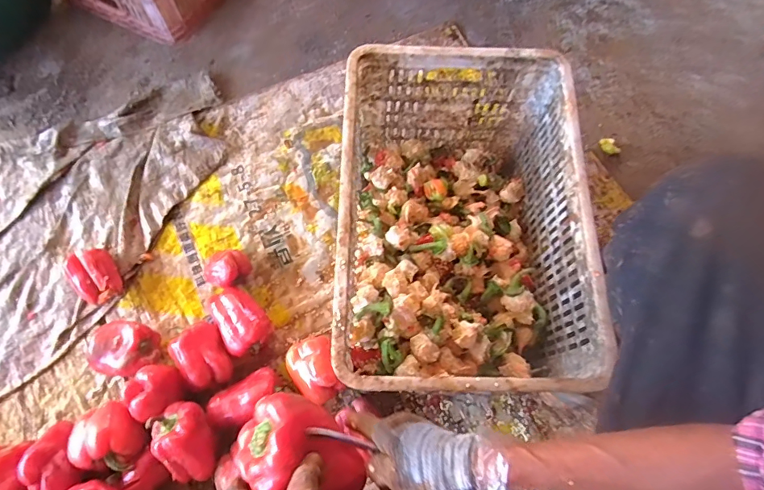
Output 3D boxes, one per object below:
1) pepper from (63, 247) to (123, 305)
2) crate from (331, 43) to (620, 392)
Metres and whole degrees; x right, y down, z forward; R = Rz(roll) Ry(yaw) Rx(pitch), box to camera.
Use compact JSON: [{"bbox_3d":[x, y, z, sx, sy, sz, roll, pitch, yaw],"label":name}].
[{"bbox_3d":[-0.525,0.061,0.826,0.083,0.067,0.097,-28,74,-11],"label":"pepper"},{"bbox_3d":[0.111,-0.030,0.740,0.338,0.258,0.509,2,70,-2],"label":"crate"}]

